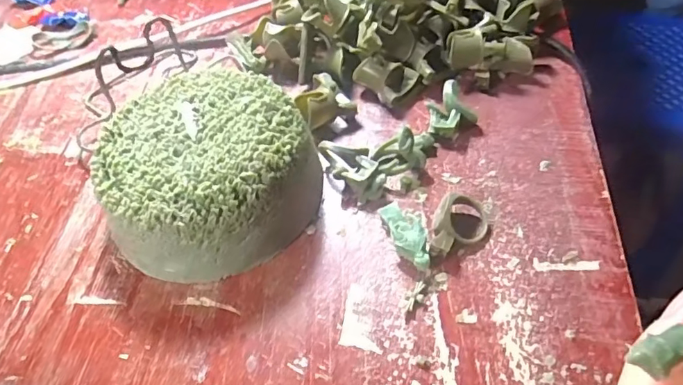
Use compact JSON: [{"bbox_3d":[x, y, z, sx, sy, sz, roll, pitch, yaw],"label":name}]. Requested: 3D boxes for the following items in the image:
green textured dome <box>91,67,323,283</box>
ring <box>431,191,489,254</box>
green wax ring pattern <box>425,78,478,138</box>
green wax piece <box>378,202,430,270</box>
[{"bbox_3d":[-0.066,-0.011,0.249,0.102,0.046,0.097,-23,54,-12],"label":"green textured dome"},{"bbox_3d":[0.057,0.016,0.237,0.025,0.015,0.033,13,55,15],"label":"ring"},{"bbox_3d":[0.061,-0.045,0.282,0.030,0.018,0.025,-31,56,-17],"label":"green wax ring pattern"},{"bbox_3d":[0.031,0.021,0.236,0.015,0.013,0.040,-17,53,-8],"label":"green wax piece"}]

